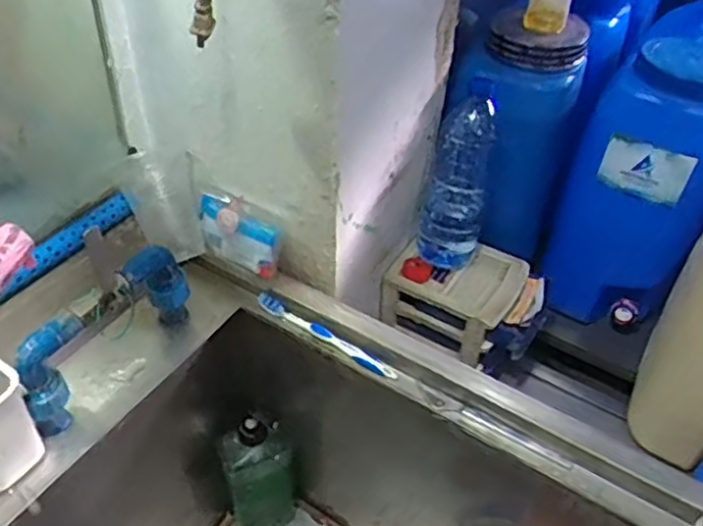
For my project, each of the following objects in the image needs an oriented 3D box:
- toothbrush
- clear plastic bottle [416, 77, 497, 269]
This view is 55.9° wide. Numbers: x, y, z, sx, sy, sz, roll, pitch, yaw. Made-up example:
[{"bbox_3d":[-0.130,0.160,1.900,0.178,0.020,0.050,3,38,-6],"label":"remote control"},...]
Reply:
[{"bbox_3d":[-0.031,0.079,0.730,0.183,0.015,0.013,26,49,23],"label":"toothbrush"},{"bbox_3d":[0.140,-0.105,0.871,0.077,0.233,0.086,12,45,11],"label":"clear plastic bottle"}]

